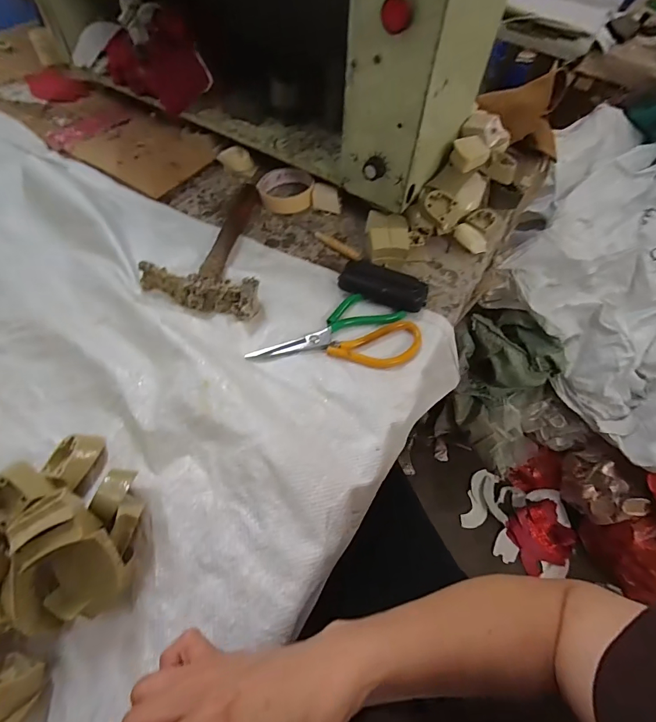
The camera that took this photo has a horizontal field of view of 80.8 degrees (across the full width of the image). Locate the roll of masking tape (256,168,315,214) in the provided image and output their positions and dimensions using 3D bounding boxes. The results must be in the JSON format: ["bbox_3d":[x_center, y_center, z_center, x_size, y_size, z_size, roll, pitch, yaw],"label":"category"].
[{"bbox_3d":[-0.064,-0.260,0.583,0.080,0.026,0.078,1,57,-2],"label":"roll of masking tape"}]

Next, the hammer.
[{"bbox_3d":[-0.150,-0.159,0.501,0.143,0.034,0.237,4,57,-1],"label":"hammer"}]

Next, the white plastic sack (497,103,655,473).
[{"bbox_3d":[0.639,-0.173,0.867,0.463,0.346,0.635,24,59,12],"label":"white plastic sack"}]

